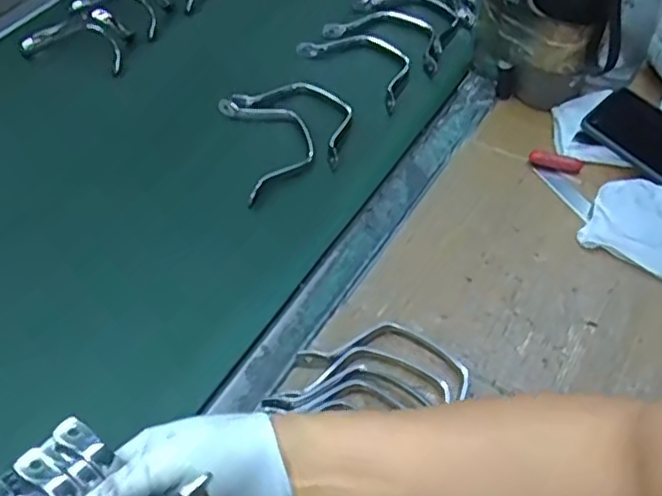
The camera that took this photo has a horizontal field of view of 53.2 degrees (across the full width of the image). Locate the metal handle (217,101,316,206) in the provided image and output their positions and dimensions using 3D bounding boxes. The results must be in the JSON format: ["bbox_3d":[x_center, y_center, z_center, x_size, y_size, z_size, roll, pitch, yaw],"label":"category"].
[{"bbox_3d":[-0.062,-0.111,0.667,0.079,0.010,0.122,-22,70,5],"label":"metal handle"}]

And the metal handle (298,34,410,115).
[{"bbox_3d":[0.036,-0.208,0.736,0.144,0.015,0.074,37,60,26],"label":"metal handle"}]

